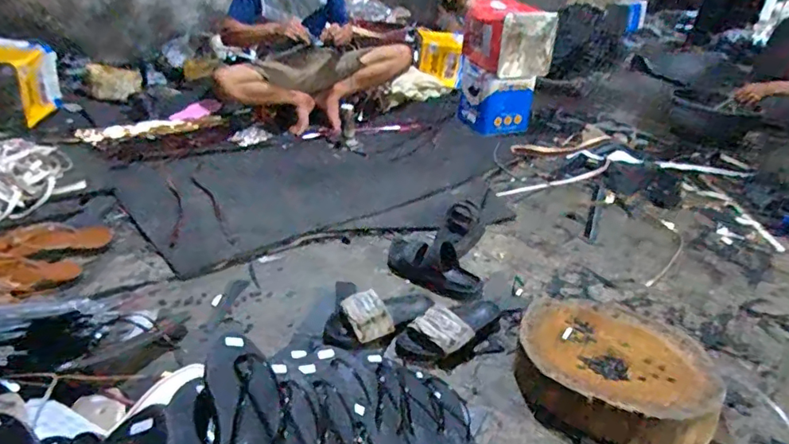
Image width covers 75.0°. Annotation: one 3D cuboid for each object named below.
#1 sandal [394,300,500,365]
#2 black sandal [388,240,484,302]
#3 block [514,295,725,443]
[{"bbox_3d":[0.126,0.221,1.111,0.120,0.079,0.272,28,37,33],"label":"sandal"},{"bbox_3d":[0.089,0.108,1.288,0.291,0.080,0.105,27,37,33],"label":"black sandal"},{"bbox_3d":[0.422,0.277,1.001,0.347,0.085,0.336,4,30,-2],"label":"block"}]

